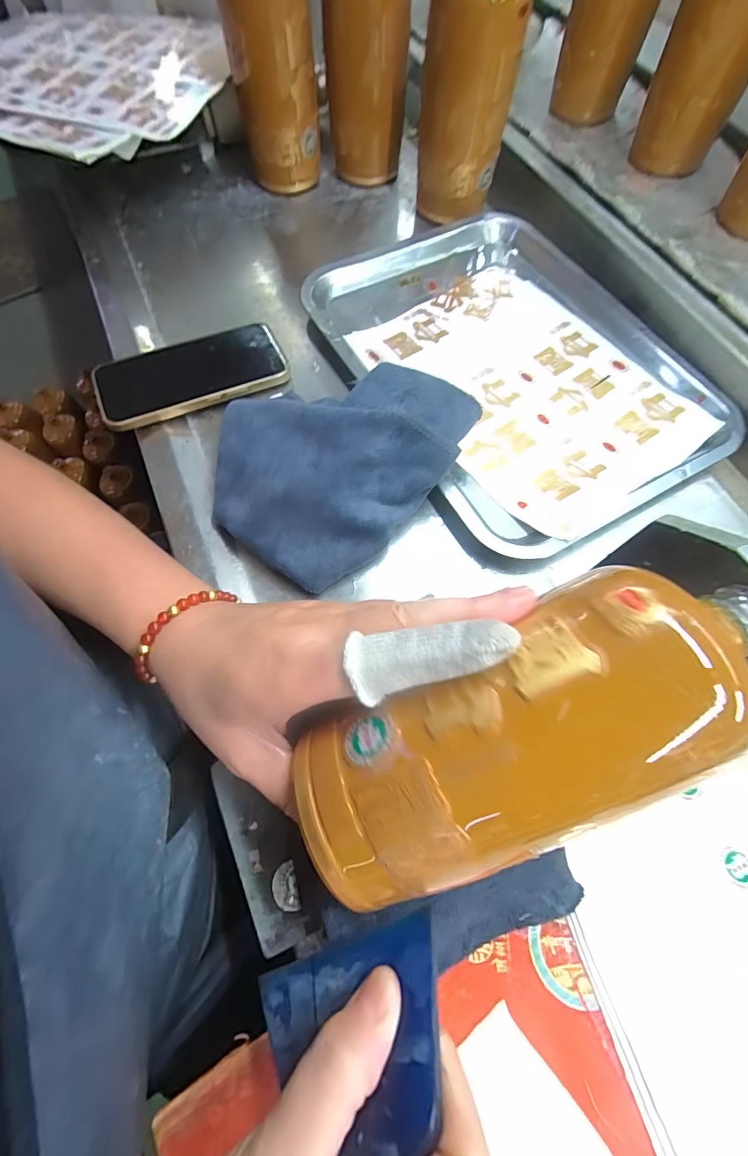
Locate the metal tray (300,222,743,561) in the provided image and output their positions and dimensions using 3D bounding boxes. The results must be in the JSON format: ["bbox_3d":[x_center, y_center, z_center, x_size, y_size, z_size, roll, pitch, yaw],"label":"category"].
[{"bbox_3d":[0.118,-0.197,0.372,0.258,0.024,0.351,-29,70,-11],"label":"metal tray"}]

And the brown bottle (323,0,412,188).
[{"bbox_3d":[-0.008,-0.545,0.430,0.088,0.177,0.095,1,67,1],"label":"brown bottle"}]

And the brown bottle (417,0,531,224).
[{"bbox_3d":[0.090,-0.468,0.396,0.083,0.176,0.095,2,67,1],"label":"brown bottle"}]

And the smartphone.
[{"bbox_3d":[-0.155,-0.177,0.358,0.155,0.013,0.078,-19,67,-10],"label":"smartphone"}]

